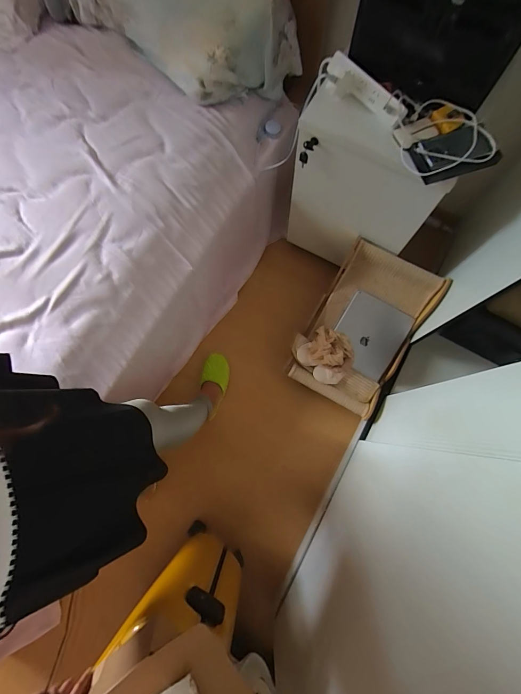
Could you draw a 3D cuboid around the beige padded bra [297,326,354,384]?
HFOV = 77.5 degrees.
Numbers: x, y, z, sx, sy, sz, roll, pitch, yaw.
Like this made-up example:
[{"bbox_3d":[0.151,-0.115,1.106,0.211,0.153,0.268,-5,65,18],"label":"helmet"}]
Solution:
[{"bbox_3d":[0.230,0.026,1.103,0.169,0.055,0.165,0,73,2],"label":"beige padded bra"}]

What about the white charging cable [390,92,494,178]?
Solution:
[{"bbox_3d":[0.408,-0.492,0.728,0.202,0.054,0.200,-1,76,5],"label":"white charging cable"}]

